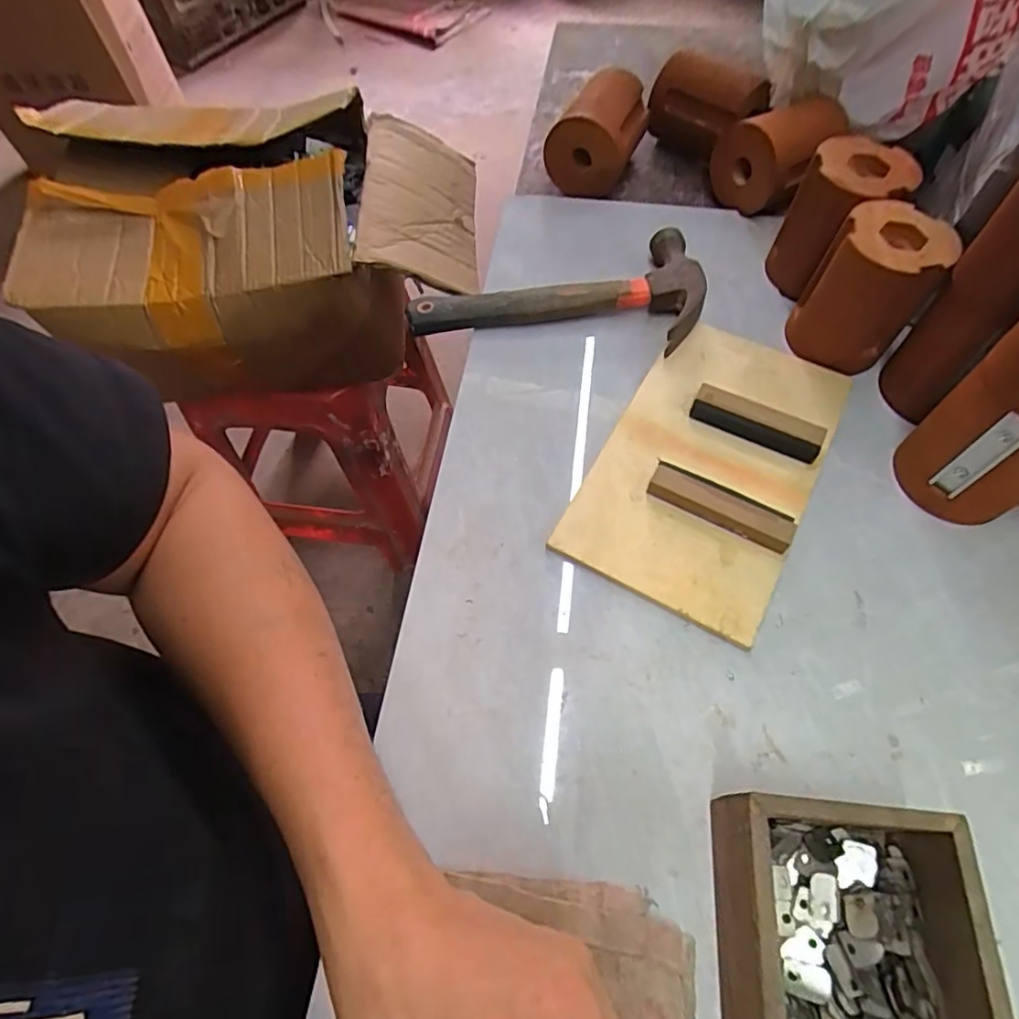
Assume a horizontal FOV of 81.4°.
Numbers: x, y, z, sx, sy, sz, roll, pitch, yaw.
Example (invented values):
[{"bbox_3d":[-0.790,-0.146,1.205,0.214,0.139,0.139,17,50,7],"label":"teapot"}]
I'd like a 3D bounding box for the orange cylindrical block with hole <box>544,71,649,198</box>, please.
[{"bbox_3d":[0.090,-0.362,0.574,0.070,0.065,0.107,30,66,15],"label":"orange cylindrical block with hole"}]

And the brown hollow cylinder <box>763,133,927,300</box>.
[{"bbox_3d":[0.264,-0.234,0.482,0.073,0.098,0.080,-29,66,-14],"label":"brown hollow cylinder"}]

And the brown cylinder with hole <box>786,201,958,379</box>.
[{"bbox_3d":[0.272,-0.167,0.447,0.074,0.095,0.072,36,68,18],"label":"brown cylinder with hole"}]

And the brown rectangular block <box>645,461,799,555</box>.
[{"bbox_3d":[0.144,-0.002,0.404,0.096,0.016,0.025,28,66,14],"label":"brown rectangular block"}]

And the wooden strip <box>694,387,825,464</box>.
[{"bbox_3d":[0.179,-0.062,0.430,0.091,0.022,0.021,26,66,13],"label":"wooden strip"}]

